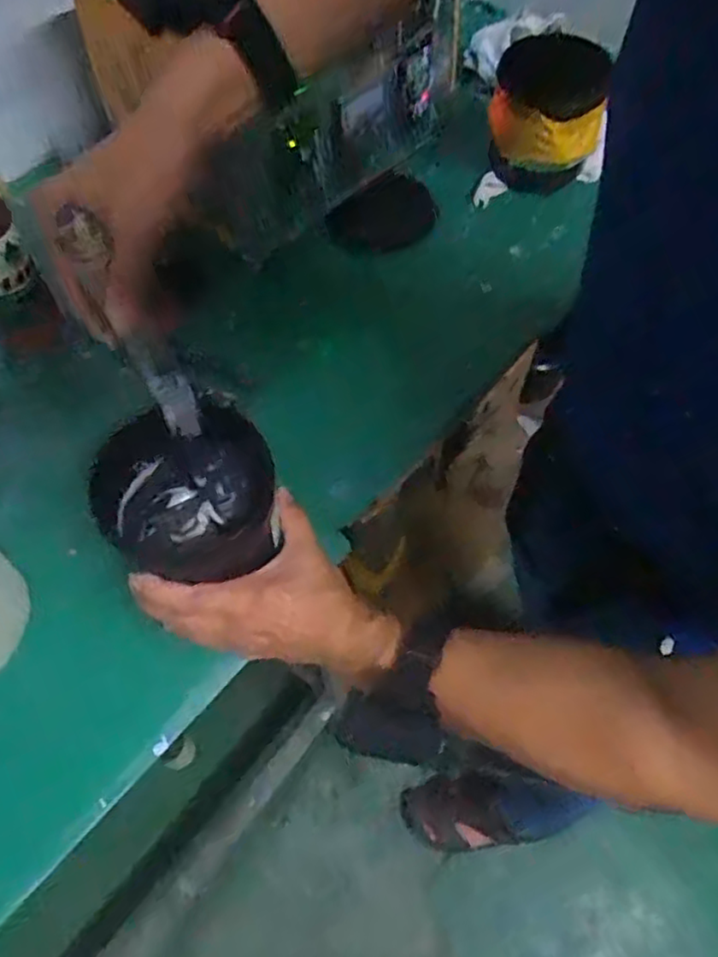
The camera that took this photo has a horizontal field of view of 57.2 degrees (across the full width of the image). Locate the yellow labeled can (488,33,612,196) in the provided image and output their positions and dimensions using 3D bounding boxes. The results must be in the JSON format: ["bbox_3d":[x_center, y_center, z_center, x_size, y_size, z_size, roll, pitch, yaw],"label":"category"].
[{"bbox_3d":[0.213,-0.409,0.759,0.124,0.126,0.129,7,59,5],"label":"yellow labeled can"}]

